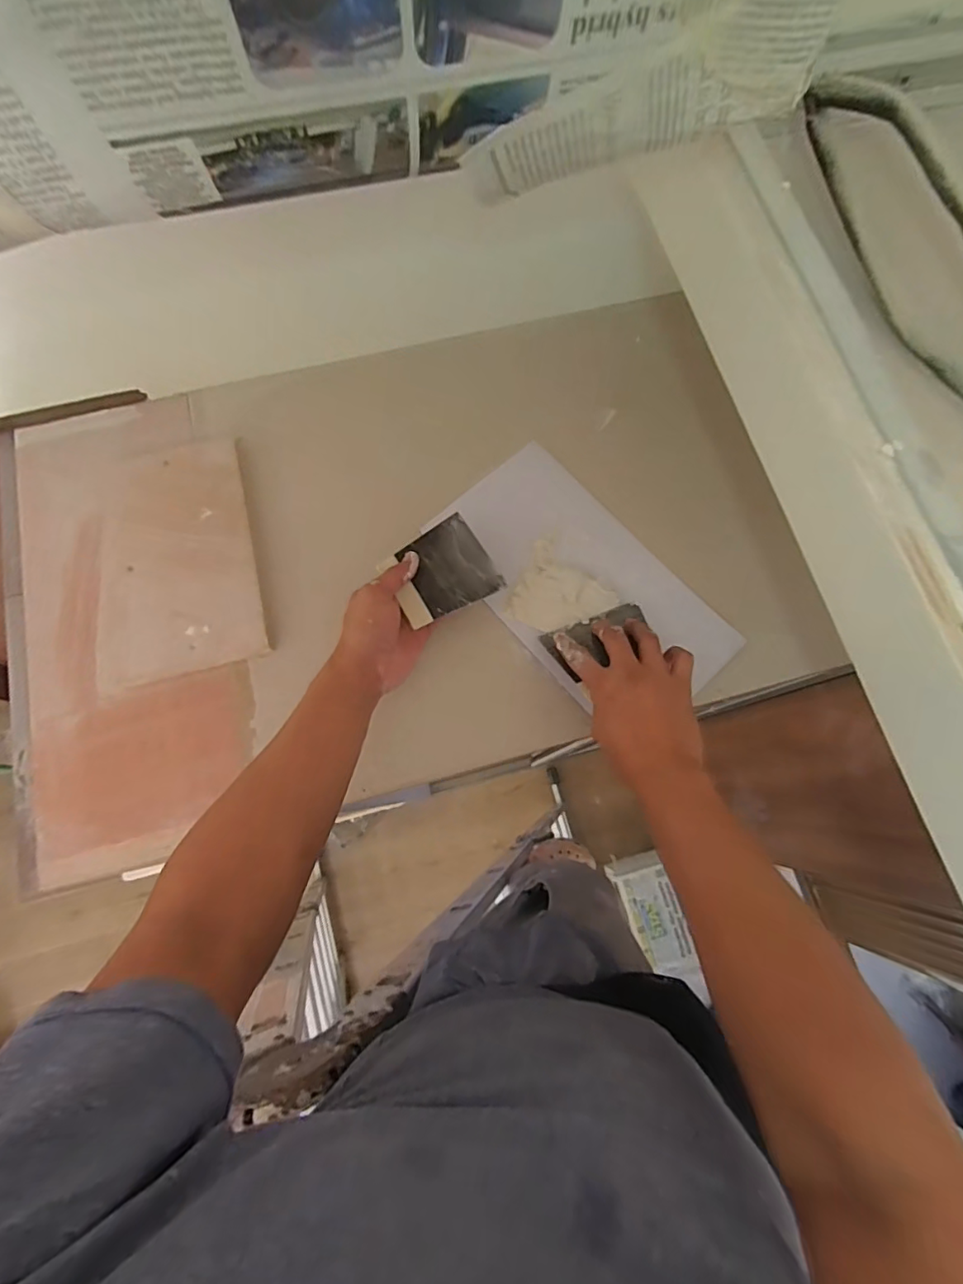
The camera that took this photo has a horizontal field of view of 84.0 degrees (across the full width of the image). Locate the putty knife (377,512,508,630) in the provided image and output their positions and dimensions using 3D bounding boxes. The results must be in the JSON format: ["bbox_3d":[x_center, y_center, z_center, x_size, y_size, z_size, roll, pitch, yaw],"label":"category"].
[{"bbox_3d":[-0.041,-0.070,0.528,0.098,0.013,0.092,-31,74,-7],"label":"putty knife"}]

